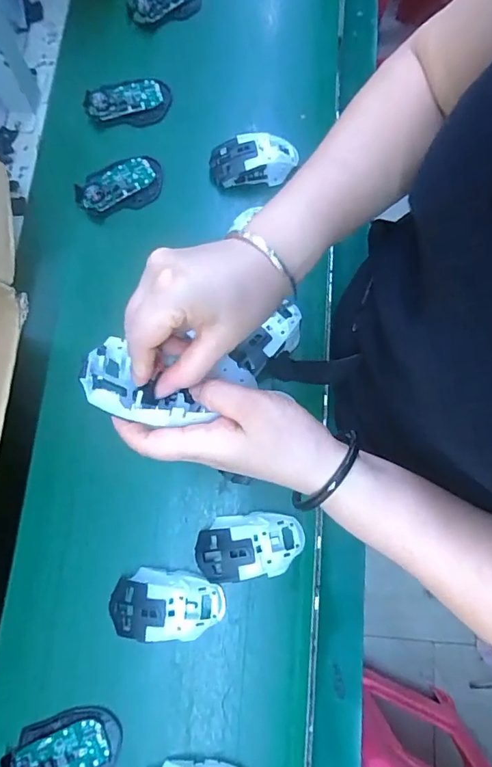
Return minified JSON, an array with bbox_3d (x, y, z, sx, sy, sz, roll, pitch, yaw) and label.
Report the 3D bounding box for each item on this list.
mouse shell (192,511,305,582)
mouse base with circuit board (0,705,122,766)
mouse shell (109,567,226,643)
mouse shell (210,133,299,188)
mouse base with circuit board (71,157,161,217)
[{"bbox_3d":[0.004,0.173,0.494,0.113,0.035,0.064,-6,77,-2],"label":"mouse shell"},{"bbox_3d":[-0.183,0.372,0.457,0.115,0.014,0.072,-14,77,-4],"label":"mouse base with circuit board"},{"bbox_3d":[-0.082,0.230,0.479,0.114,0.035,0.063,2,77,0],"label":"mouse shell"},{"bbox_3d":[0.011,-0.292,0.600,0.111,0.033,0.054,-7,77,-2],"label":"mouse shell"},{"bbox_3d":[-0.168,-0.263,0.605,0.113,0.018,0.073,-17,77,-5],"label":"mouse base with circuit board"}]

